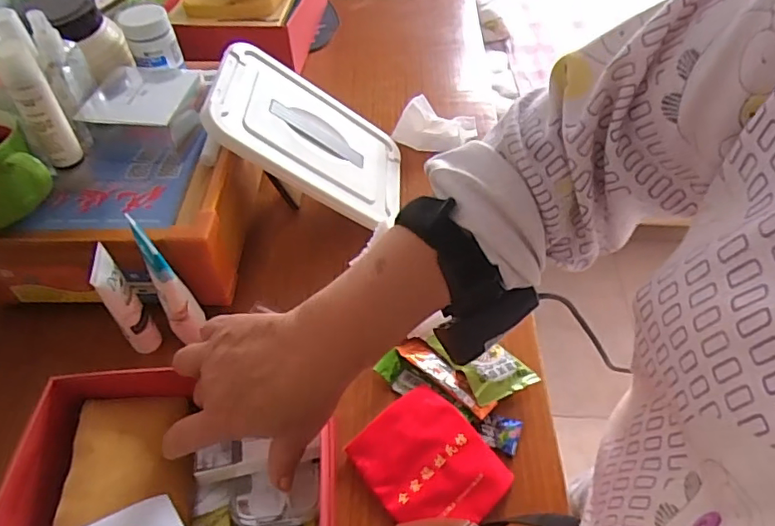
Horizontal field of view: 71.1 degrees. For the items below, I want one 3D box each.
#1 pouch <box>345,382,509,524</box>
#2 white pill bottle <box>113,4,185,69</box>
[{"bbox_3d":[0.036,0.170,0.461,0.099,0.014,0.115,-31,56,-23],"label":"pouch"},{"bbox_3d":[-0.272,-0.257,0.628,0.057,0.065,0.043,-22,53,-17],"label":"white pill bottle"}]

